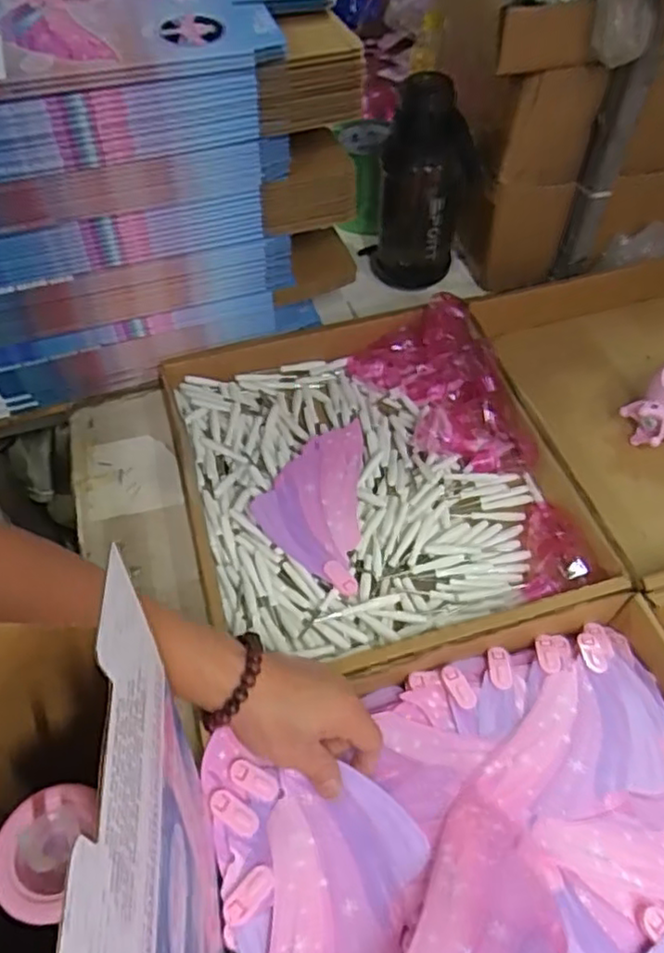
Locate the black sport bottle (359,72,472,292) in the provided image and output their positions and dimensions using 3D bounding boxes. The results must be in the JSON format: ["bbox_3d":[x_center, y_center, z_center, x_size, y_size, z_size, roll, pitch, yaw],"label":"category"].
[{"bbox_3d":[0.100,-0.347,0.782,0.101,0.225,0.107,-10,54,-5],"label":"black sport bottle"}]

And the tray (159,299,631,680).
[{"bbox_3d":[0.032,-0.001,0.646,0.347,0.061,0.378,-15,55,-9],"label":"tray"}]

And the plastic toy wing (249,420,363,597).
[{"bbox_3d":[-0.022,0.026,0.636,0.098,0.020,0.186,1,54,3],"label":"plastic toy wing"}]

